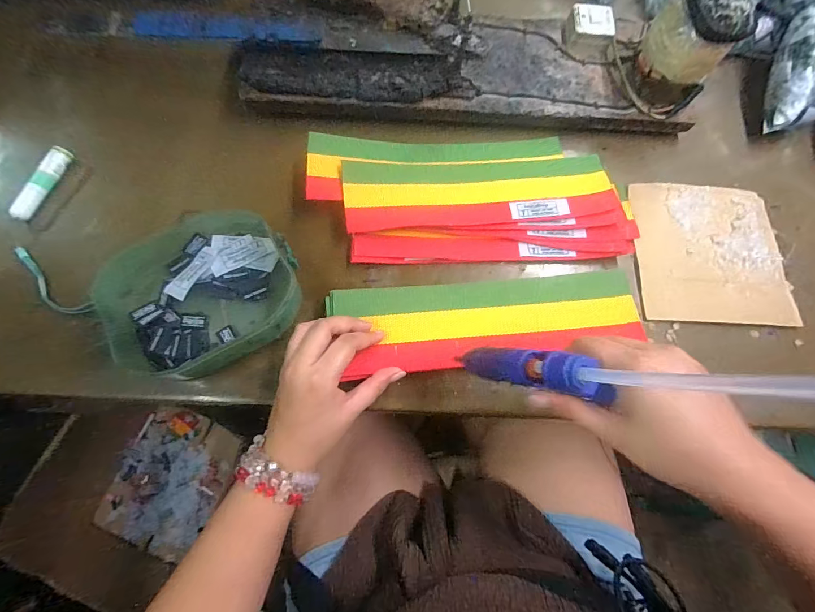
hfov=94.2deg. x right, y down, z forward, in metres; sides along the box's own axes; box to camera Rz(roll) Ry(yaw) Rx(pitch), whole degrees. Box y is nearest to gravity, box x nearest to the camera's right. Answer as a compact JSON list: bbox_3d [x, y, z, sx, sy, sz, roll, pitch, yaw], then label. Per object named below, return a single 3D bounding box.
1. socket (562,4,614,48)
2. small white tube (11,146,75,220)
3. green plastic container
[{"bbox_3d":[0.214,-0.327,0.448,0.051,0.023,0.051,2,73,-2],"label":"socket"},{"bbox_3d":[-0.381,-0.129,0.396,0.016,0.021,0.088,15,73,2],"label":"small white tube"},{"bbox_3d":[-0.191,-0.017,0.352,0.171,0.045,0.159,1,73,-2],"label":"green plastic container"}]

